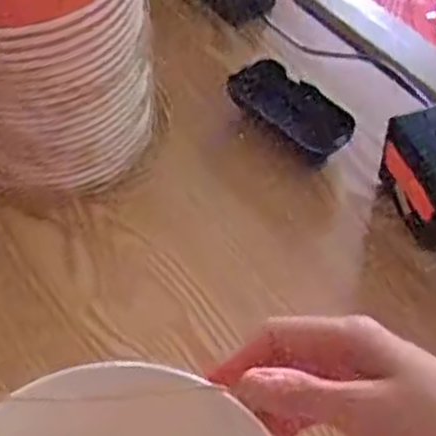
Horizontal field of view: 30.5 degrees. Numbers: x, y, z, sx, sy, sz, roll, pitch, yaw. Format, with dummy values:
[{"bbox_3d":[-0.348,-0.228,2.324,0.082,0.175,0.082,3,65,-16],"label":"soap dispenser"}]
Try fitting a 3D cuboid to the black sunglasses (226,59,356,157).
[{"bbox_3d":[0.058,-0.092,0.646,0.053,0.013,0.110,-34,59,-24],"label":"black sunglasses"}]

